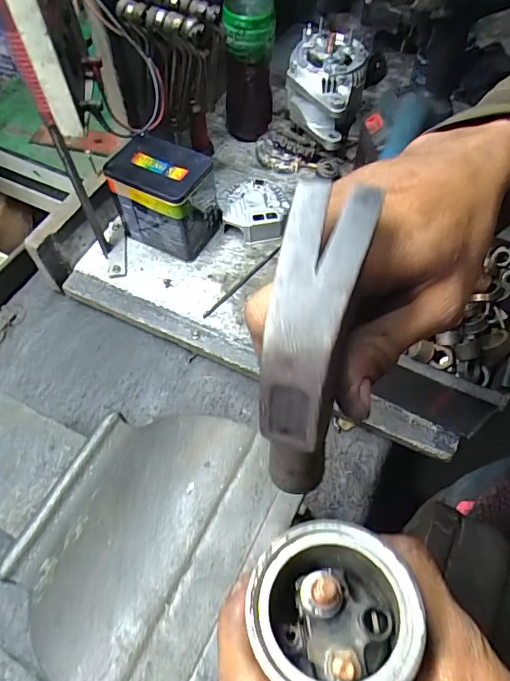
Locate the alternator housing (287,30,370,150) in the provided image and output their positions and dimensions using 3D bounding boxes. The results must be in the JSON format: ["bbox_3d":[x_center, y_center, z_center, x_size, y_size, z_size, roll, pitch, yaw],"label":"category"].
[{"bbox_3d":[0.116,-0.404,0.761,0.124,0.114,0.151,12,60,8],"label":"alternator housing"}]

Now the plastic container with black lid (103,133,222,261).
[{"bbox_3d":[-0.126,-0.202,0.671,0.128,0.127,0.096,27,63,16],"label":"plastic container with black lid"}]

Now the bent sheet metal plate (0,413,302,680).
[{"bbox_3d":[-0.082,0.128,0.317,0.195,0.023,0.178,8,58,39],"label":"bent sheet metal plate"}]

